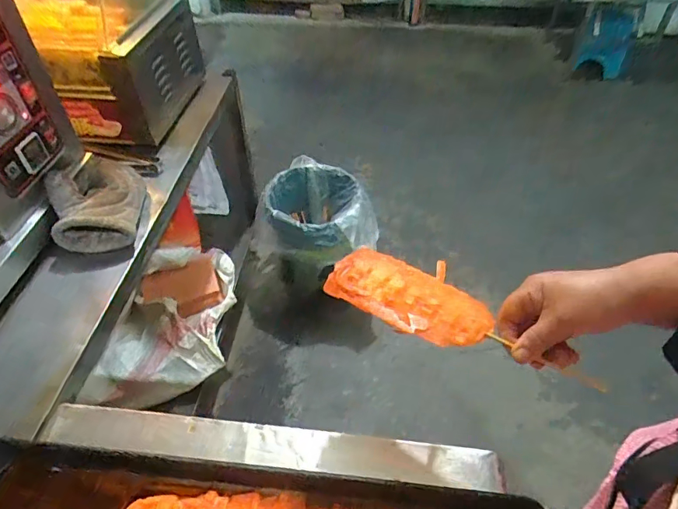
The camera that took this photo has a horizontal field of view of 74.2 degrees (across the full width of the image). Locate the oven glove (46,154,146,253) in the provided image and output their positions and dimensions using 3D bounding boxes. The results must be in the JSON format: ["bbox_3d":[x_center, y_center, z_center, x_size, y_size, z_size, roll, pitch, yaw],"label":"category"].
[{"bbox_3d":[-0.429,-0.108,0.799,0.130,0.097,0.191,-10,48,-9],"label":"oven glove"}]

